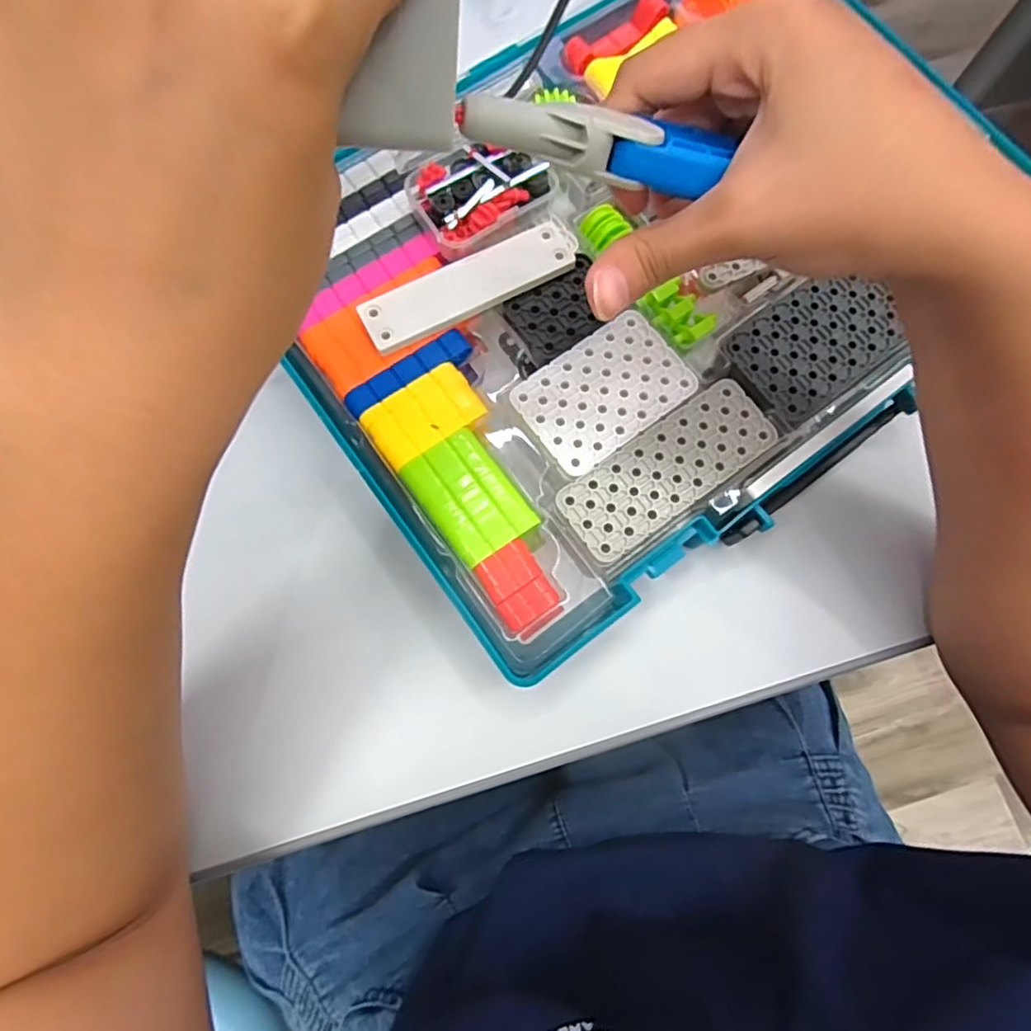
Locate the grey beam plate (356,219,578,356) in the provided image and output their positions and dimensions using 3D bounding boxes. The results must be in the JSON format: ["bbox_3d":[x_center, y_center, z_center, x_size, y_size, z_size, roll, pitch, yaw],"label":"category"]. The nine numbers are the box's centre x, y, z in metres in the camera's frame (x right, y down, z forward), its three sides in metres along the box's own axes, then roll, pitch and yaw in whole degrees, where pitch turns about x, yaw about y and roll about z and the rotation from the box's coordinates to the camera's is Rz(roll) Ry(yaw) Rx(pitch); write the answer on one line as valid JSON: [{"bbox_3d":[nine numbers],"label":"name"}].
[{"bbox_3d":[-0.020,-0.106,0.282,0.103,0.006,0.028,-25,77,-7],"label":"grey beam plate"}]

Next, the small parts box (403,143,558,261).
[{"bbox_3d":[-0.012,-0.150,0.285,0.068,0.023,0.041,-29,77,-8],"label":"small parts box"}]

